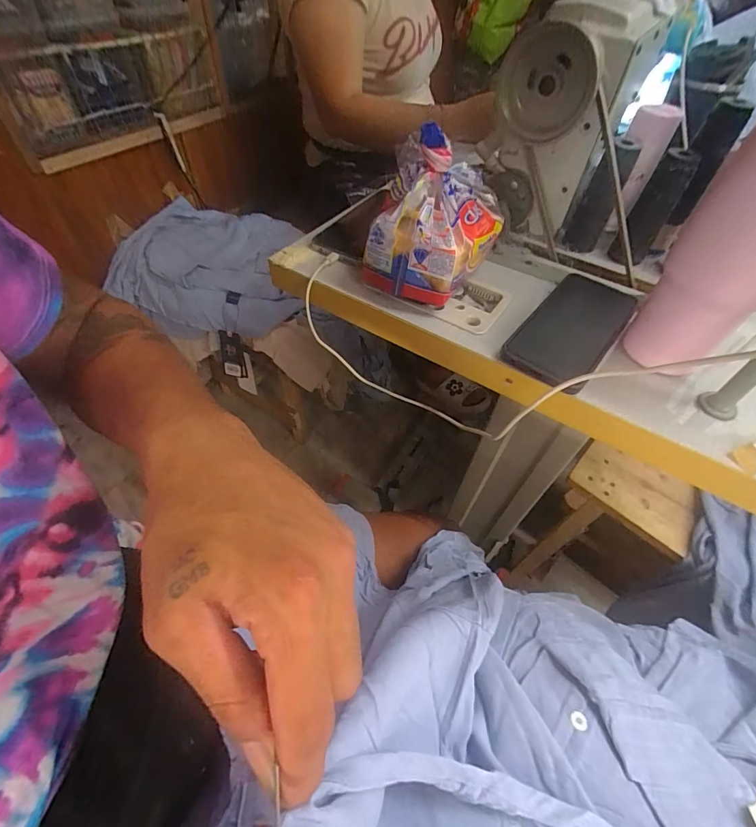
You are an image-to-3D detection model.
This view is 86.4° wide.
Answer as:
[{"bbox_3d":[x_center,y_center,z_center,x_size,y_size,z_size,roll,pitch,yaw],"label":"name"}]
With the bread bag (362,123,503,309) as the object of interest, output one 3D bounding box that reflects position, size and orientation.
[{"bbox_3d":[0.053,-0.193,0.404,0.125,0.116,0.118,22,55,13],"label":"bread bag"}]

